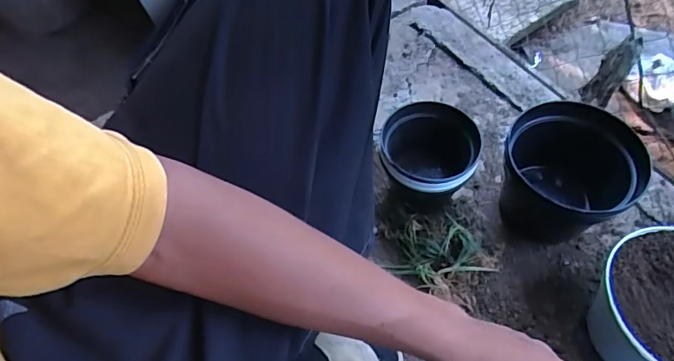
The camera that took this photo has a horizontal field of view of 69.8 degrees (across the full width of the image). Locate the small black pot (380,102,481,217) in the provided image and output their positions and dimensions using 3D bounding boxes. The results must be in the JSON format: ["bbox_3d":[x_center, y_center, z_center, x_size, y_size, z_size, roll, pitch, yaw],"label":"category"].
[{"bbox_3d":[0.125,-0.021,0.699,0.116,0.133,0.124,-2,58,3],"label":"small black pot"}]

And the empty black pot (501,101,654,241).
[{"bbox_3d":[0.325,-0.009,0.685,0.177,0.137,0.145,-3,58,2],"label":"empty black pot"}]

